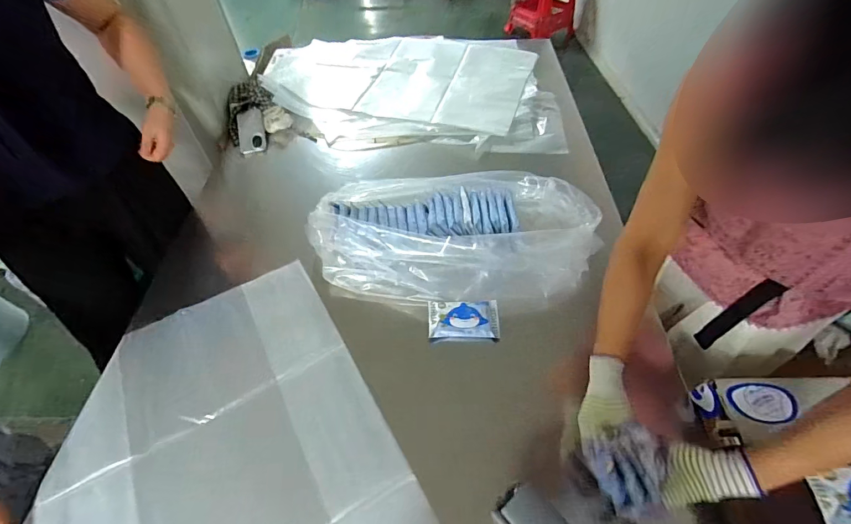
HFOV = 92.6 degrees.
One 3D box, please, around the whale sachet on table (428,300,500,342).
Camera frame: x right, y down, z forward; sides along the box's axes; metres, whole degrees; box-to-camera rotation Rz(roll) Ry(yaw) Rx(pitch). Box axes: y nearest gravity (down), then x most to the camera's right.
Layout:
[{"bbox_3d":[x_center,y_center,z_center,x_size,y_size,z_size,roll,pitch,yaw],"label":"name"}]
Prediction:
[{"bbox_3d":[0.077,0.115,0.823,0.139,0.023,0.082,0,52,1],"label":"whale sachet on table"}]

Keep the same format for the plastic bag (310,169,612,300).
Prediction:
[{"bbox_3d":[0.053,-0.069,0.922,0.613,0.098,0.329,0,52,2],"label":"plastic bag"}]

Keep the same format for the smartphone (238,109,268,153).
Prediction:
[{"bbox_3d":[-0.533,-0.402,1.246,0.080,0.015,0.154,-12,73,-2],"label":"smartphone"}]

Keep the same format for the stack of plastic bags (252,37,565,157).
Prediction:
[{"bbox_3d":[-0.081,-0.620,1.411,1.031,0.064,0.722,4,52,5],"label":"stack of plastic bags"}]

